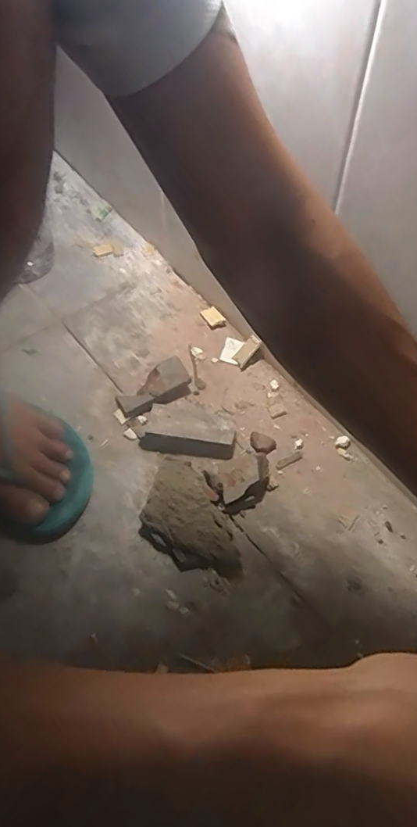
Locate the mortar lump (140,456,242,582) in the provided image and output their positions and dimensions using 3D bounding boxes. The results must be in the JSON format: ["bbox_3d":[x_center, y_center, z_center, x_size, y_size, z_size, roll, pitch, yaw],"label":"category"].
[{"bbox_3d":[-0.021,0.096,0.447,0.064,0.024,0.123,-23,59,-16],"label":"mortar lump"}]

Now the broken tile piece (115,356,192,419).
[{"bbox_3d":[-0.056,-0.024,0.528,0.081,0.020,0.043,-38,64,-23],"label":"broken tile piece"}]

